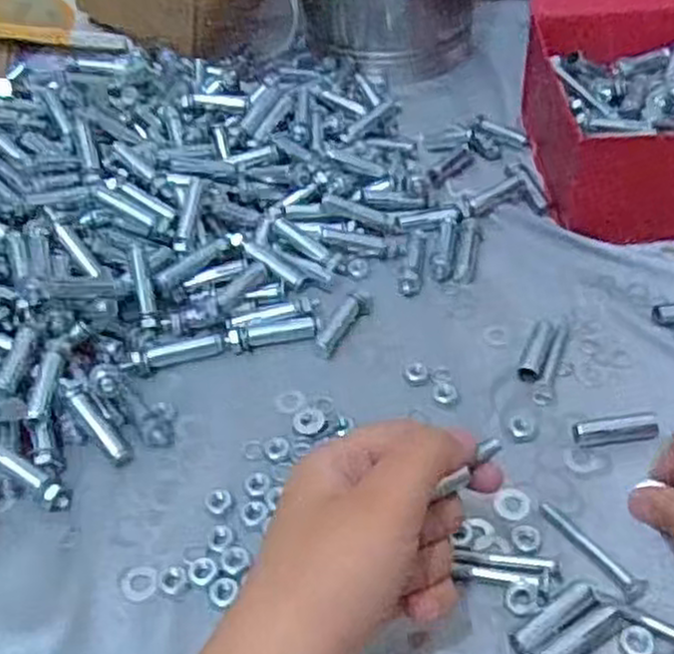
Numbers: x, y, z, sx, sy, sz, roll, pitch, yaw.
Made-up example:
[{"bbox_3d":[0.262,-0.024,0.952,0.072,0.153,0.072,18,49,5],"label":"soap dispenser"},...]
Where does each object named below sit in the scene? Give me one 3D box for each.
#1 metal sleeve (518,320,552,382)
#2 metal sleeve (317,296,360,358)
[{"bbox_3d":[0.108,0.014,0.425,0.011,0.010,0.041,13,47,19],"label":"metal sleeve"},{"bbox_3d":[0.000,-0.001,0.447,0.011,0.008,0.042,16,48,21],"label":"metal sleeve"}]

